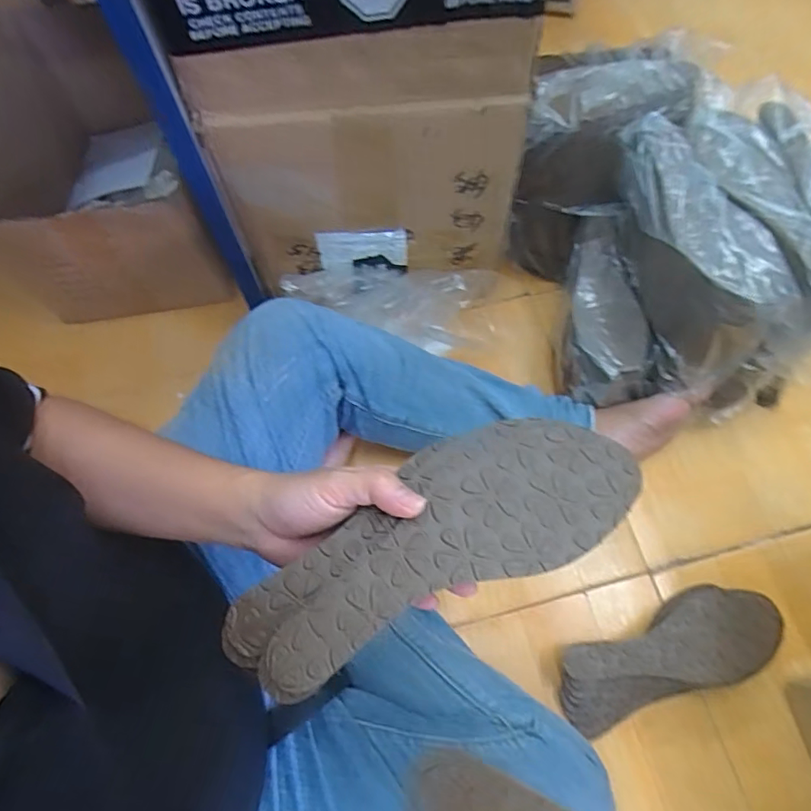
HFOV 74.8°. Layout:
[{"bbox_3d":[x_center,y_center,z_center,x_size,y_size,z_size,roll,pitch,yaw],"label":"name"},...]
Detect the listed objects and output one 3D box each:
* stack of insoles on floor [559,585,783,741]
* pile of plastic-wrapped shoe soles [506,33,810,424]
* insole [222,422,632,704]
[{"bbox_3d":[0.273,0.263,0.561,0.232,0.057,0.083,-21,68,-7],"label":"stack of insoles on floor"},{"bbox_3d":[0.320,-0.187,0.631,0.329,0.220,0.358,-15,67,-5],"label":"pile of plastic-wrapped shoe soles"},{"bbox_3d":[0.013,0.074,0.297,0.238,0.018,0.086,-27,69,-6],"label":"insole"}]

